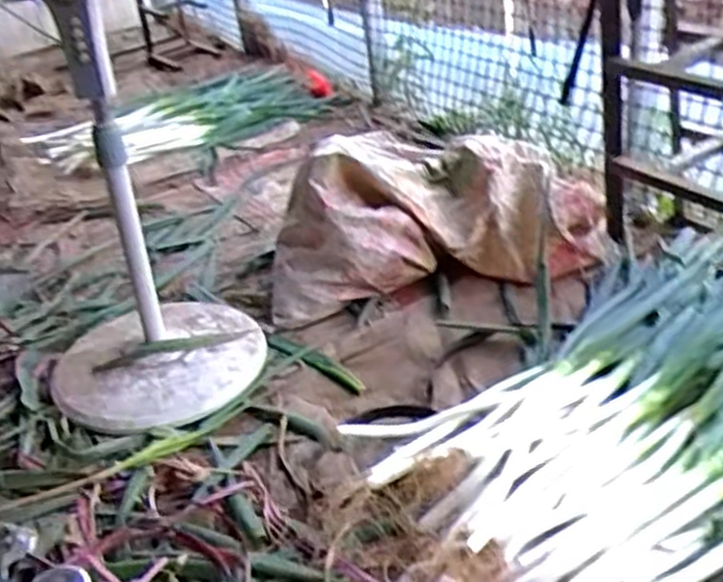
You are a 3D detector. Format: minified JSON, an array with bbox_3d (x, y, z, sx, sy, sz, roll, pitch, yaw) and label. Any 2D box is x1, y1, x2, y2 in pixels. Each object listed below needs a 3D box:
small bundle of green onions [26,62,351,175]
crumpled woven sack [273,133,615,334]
[{"bbox_3d":[-0.324,-0.344,1.546,0.659,0.118,0.102,-31,40,-34],"label":"small bundle of green onions"},{"bbox_3d":[0.142,-0.141,1.370,0.639,0.280,0.184,-12,33,-10],"label":"crumpled woven sack"}]

